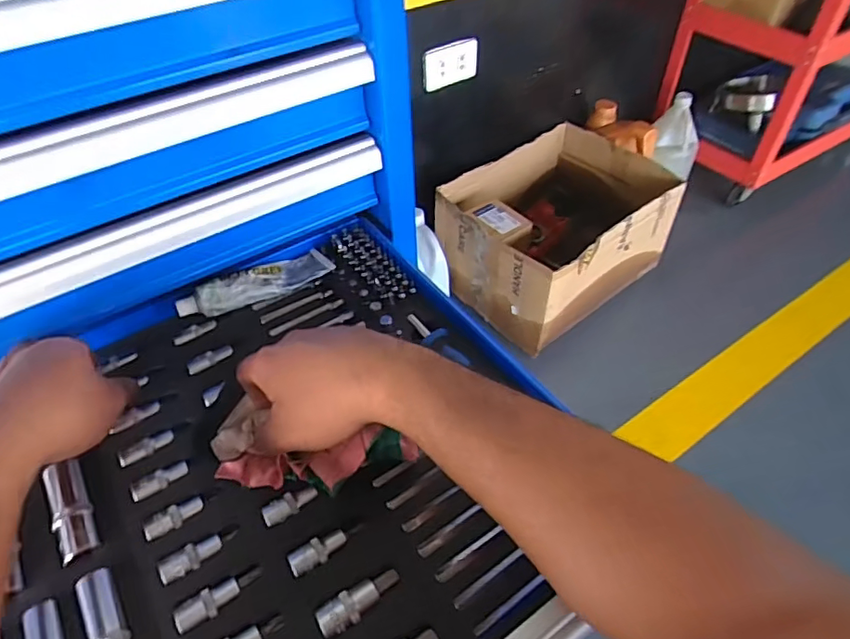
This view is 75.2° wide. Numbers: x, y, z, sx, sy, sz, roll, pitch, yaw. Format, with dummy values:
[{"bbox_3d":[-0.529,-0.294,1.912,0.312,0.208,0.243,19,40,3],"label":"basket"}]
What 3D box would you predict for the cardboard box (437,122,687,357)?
[{"bbox_3d":[0.288,-0.188,1.225,0.455,0.243,0.362,-35,55,-26],"label":"cardboard box"}]

